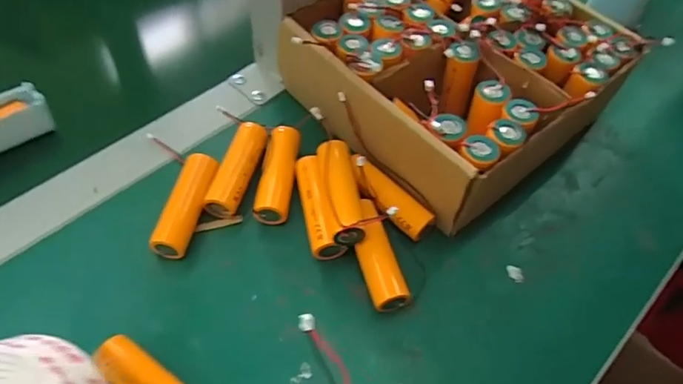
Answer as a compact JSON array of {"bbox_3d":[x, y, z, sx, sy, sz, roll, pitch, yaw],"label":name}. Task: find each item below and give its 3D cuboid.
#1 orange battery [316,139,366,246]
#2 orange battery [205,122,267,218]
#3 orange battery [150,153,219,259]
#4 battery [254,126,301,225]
[{"bbox_3d":[-0.001,0.002,0.331,0.022,0.023,0.074,-5,55,-8],"label":"orange battery"},{"bbox_3d":[-0.072,-0.014,0.358,0.022,0.019,0.076,12,54,5],"label":"orange battery"},{"bbox_3d":[-0.102,0.009,0.339,0.022,0.019,0.073,12,54,5],"label":"orange battery"},{"bbox_3d":[-0.043,-0.012,0.360,0.023,0.018,0.074,7,54,1],"label":"battery"}]

